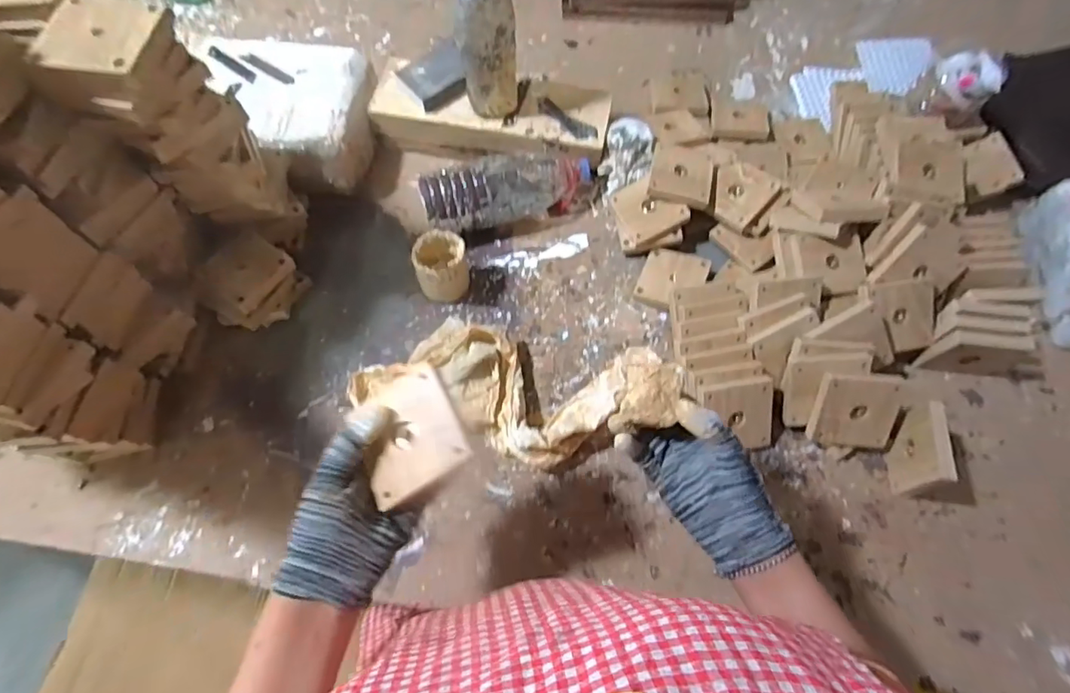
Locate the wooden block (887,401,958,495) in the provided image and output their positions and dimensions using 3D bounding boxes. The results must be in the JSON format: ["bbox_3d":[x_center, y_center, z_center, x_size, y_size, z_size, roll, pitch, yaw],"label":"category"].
[{"bbox_3d":[0.419,0.112,0.570,0.014,0.088,0.091,14,67,5],"label":"wooden block"}]

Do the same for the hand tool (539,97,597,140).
[{"bbox_3d":[0.043,-0.322,0.739,0.100,0.006,0.031,38,71,14],"label":"hand tool"}]

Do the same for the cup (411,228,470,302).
[{"bbox_3d":[-0.117,-0.099,0.666,0.064,0.064,0.079,-15,67,-7],"label":"cup"}]

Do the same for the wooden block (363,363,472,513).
[{"bbox_3d":[-0.095,0.064,0.389,0.077,0.010,0.082,-32,78,4],"label":"wooden block"}]

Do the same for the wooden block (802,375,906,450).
[{"bbox_3d":[0.357,0.074,0.579,0.093,0.090,0.013,2,24,-3],"label":"wooden block"}]

